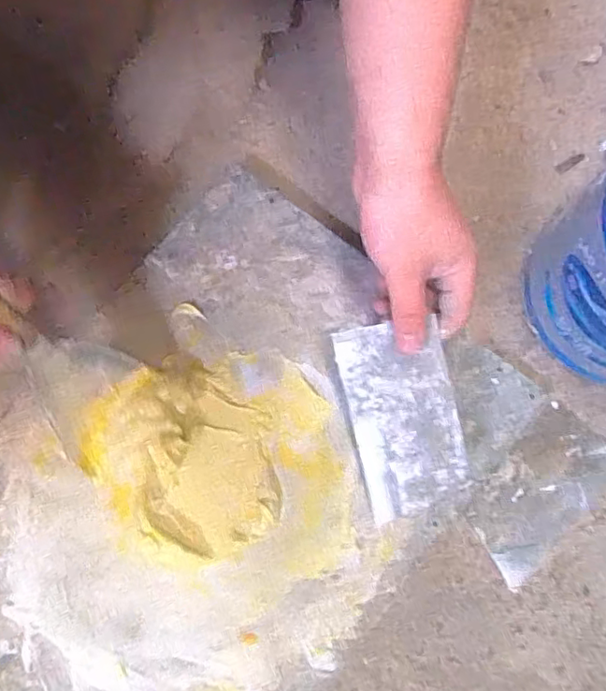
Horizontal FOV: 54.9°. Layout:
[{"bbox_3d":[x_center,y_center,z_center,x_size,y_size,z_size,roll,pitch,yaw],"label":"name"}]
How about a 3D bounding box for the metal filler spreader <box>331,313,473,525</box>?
[{"bbox_3d":[0.072,0.055,0.421,0.075,0.008,0.141,-11,96,17],"label":"metal filler spreader"}]

